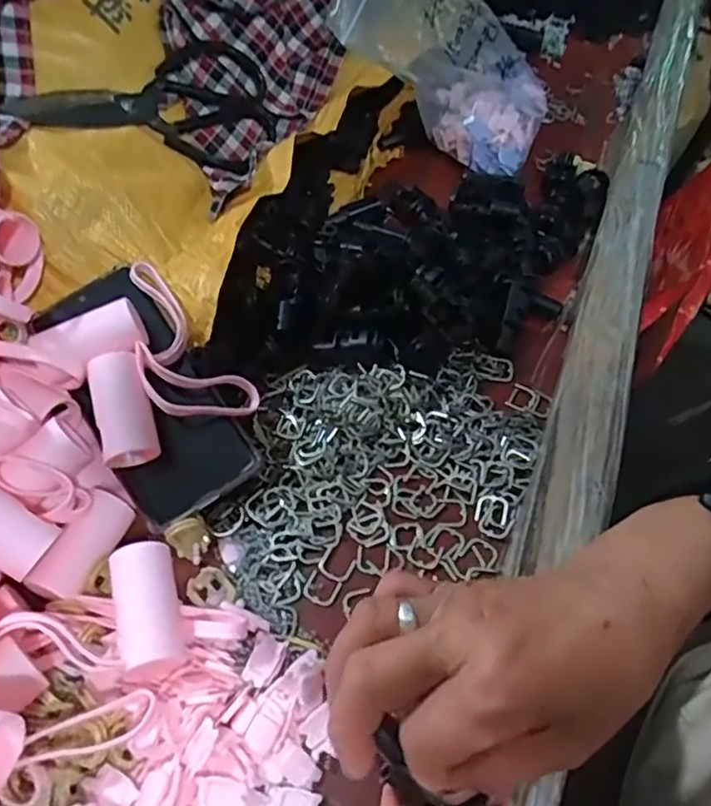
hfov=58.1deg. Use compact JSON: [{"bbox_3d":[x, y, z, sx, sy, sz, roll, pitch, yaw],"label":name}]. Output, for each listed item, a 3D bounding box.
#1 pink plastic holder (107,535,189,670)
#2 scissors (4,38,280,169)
[{"bbox_3d":[-0.106,0.105,0.328,0.028,0.025,0.065,-15,56,-10],"label":"pink plastic holder"},{"bbox_3d":[-0.142,-0.213,0.491,0.201,0.098,0.015,-40,25,-32],"label":"scissors"}]

